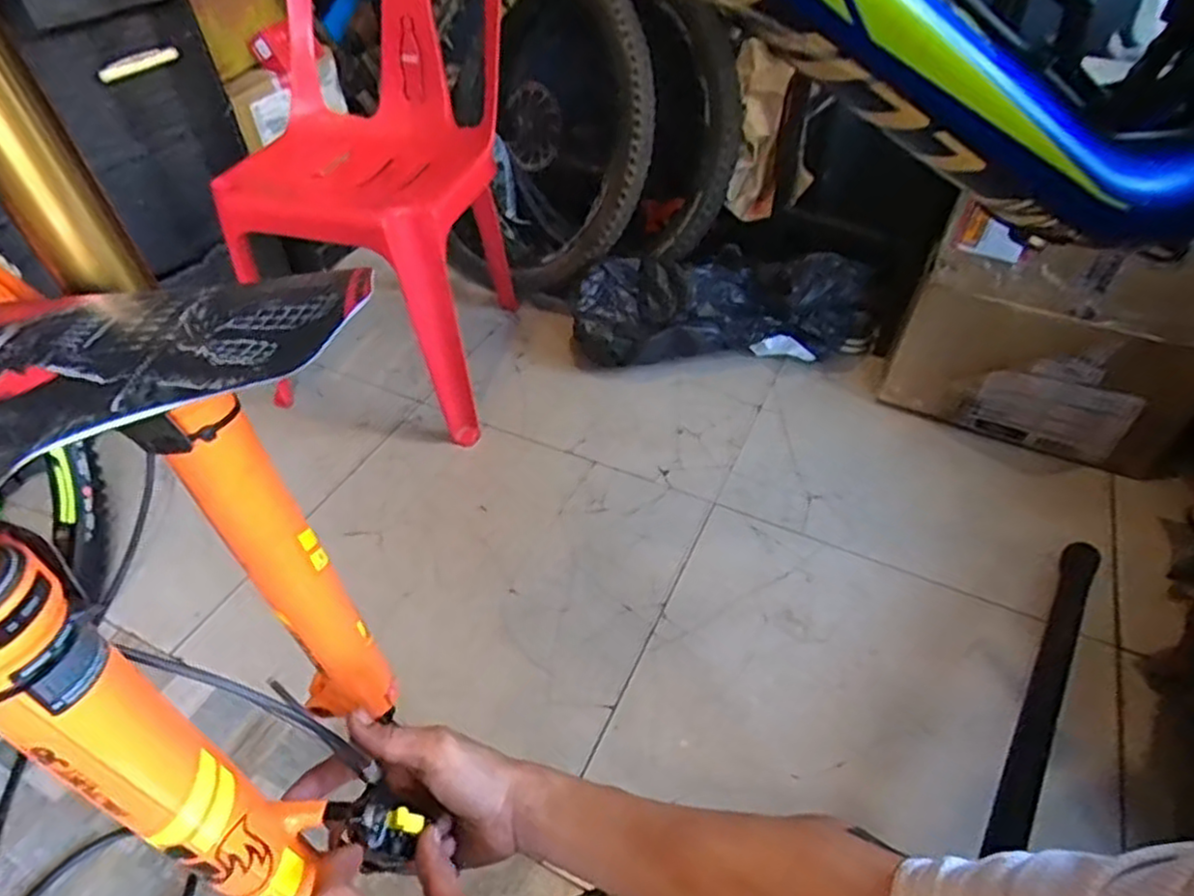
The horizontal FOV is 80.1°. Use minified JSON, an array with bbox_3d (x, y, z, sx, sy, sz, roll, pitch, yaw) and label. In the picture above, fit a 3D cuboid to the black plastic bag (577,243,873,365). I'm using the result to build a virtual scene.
[{"bbox_3d":[0.248,-0.267,1.372,0.584,0.211,0.154,1,44,3],"label":"black plastic bag"}]

